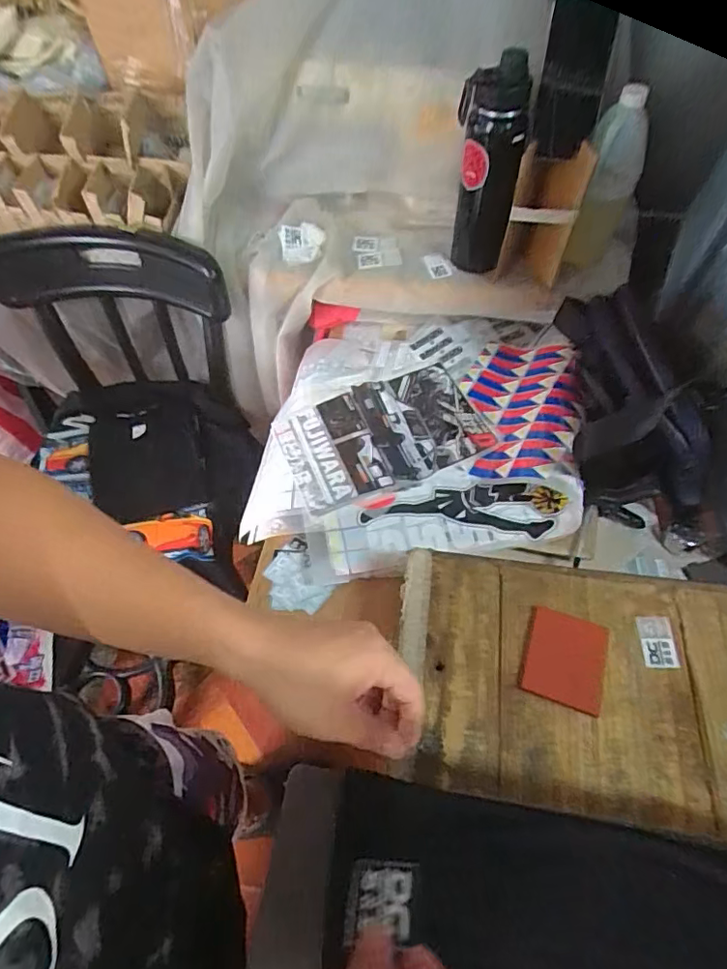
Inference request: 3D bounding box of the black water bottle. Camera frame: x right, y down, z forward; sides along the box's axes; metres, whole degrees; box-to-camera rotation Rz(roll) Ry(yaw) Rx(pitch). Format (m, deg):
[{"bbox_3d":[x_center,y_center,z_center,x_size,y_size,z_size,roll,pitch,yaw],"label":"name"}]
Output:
[{"bbox_3d":[0.167,-0.419,0.757,0.089,0.275,0.064,13,58,8],"label":"black water bottle"}]

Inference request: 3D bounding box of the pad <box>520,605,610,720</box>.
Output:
[{"bbox_3d":[0.203,0.175,0.546,0.077,0.004,0.091,18,59,11],"label":"pad"}]

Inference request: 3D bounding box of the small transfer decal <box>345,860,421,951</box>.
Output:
[{"bbox_3d":[0.010,0.242,0.314,0.039,0.004,0.041,-3,35,13],"label":"small transfer decal"}]

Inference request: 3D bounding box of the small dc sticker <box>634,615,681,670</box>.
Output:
[{"bbox_3d":[0.302,0.162,0.557,0.034,0.004,0.052,-1,57,9],"label":"small dc sticker"}]

